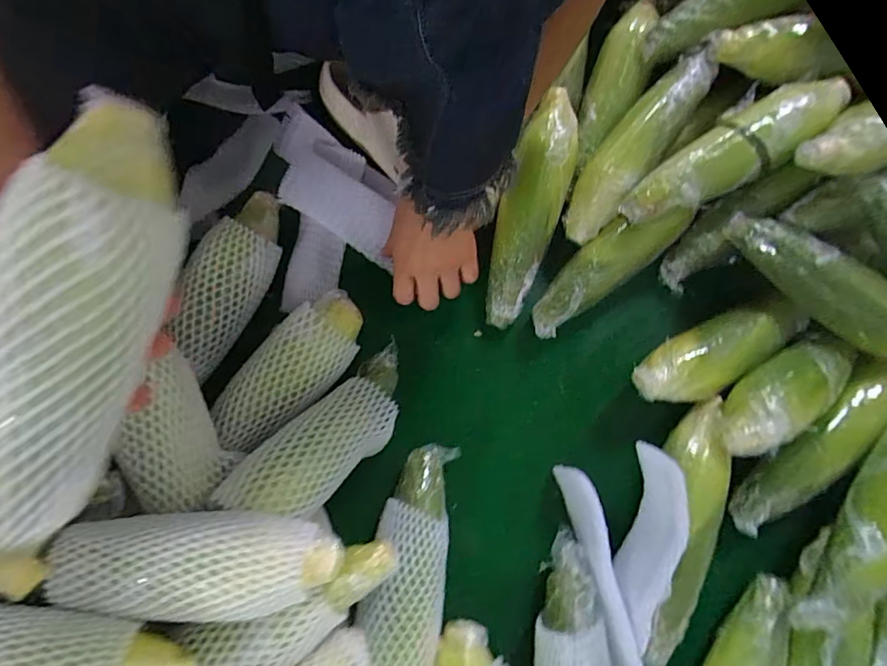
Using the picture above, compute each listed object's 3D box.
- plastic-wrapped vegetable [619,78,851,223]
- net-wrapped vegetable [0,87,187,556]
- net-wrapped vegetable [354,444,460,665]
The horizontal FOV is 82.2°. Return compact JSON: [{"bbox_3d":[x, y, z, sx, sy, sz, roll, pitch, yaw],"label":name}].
[{"bbox_3d":[0.277,-0.172,0.483,0.217,0.052,0.066,-34,80,-9],"label":"plastic-wrapped vegetable"},{"bbox_3d":[-0.180,-0.004,0.241,0.064,0.052,0.215,21,90,3],"label":"net-wrapped vegetable"},{"bbox_3d":[-0.035,0.239,0.467,0.069,0.072,0.265,11,77,1],"label":"net-wrapped vegetable"}]

